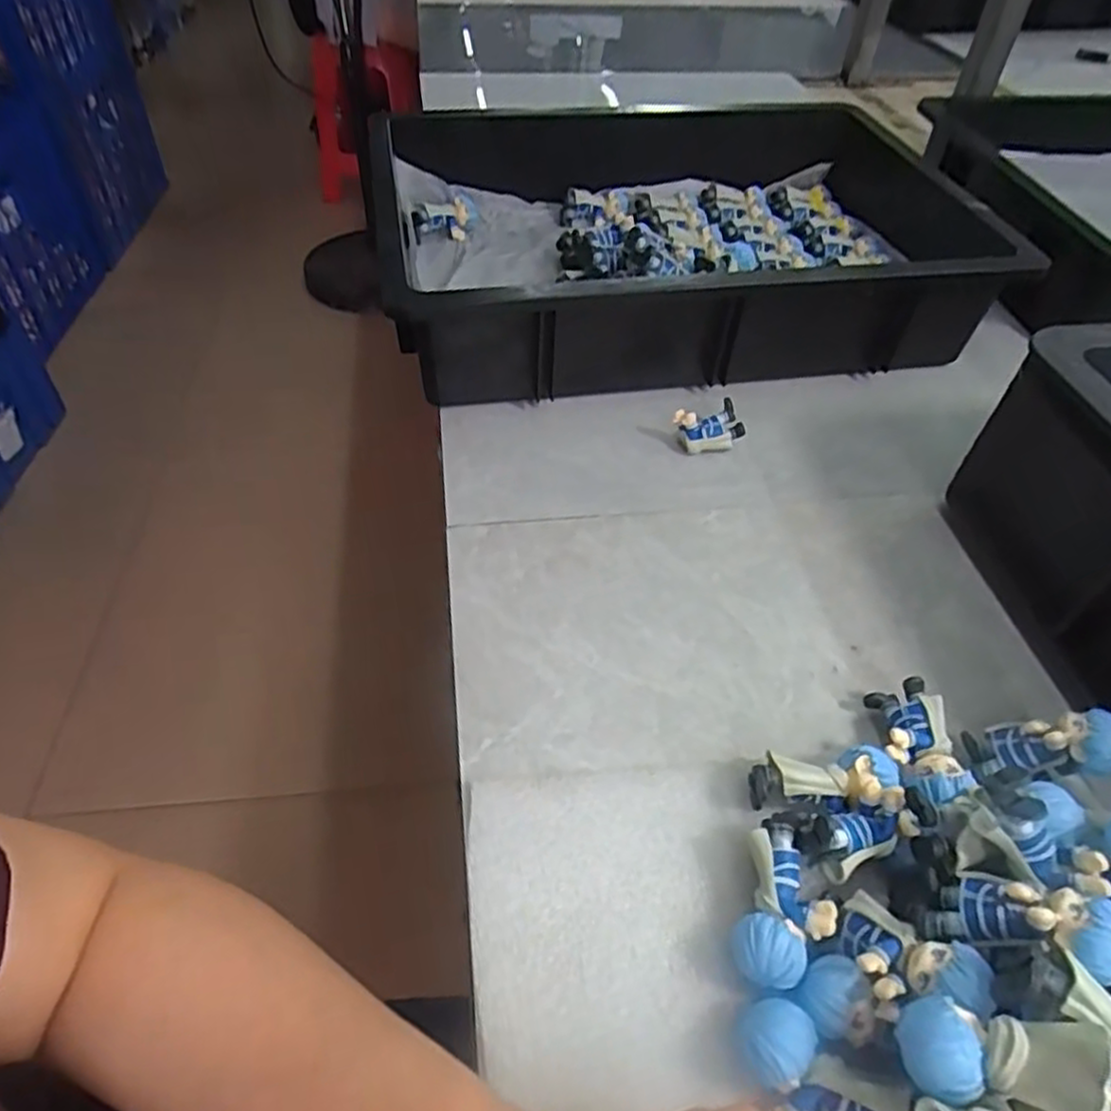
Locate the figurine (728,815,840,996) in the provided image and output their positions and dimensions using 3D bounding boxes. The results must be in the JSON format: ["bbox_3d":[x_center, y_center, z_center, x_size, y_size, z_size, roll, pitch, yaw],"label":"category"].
[{"bbox_3d":[0.090,0.139,0.294,0.034,0.027,0.059,15,49,11],"label":"figurine"}]

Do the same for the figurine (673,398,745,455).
[{"bbox_3d":[0.103,-0.084,0.499,0.046,0.030,0.024,-16,51,-16],"label":"figurine"}]

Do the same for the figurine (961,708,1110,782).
[{"bbox_3d":[0.215,0.082,0.329,0.062,0.026,0.023,-22,31,42],"label":"figurine"}]

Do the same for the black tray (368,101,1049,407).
[{"bbox_3d":[0.092,-0.267,0.618,0.436,0.097,0.346,-7,49,-9],"label":"black tray"}]

